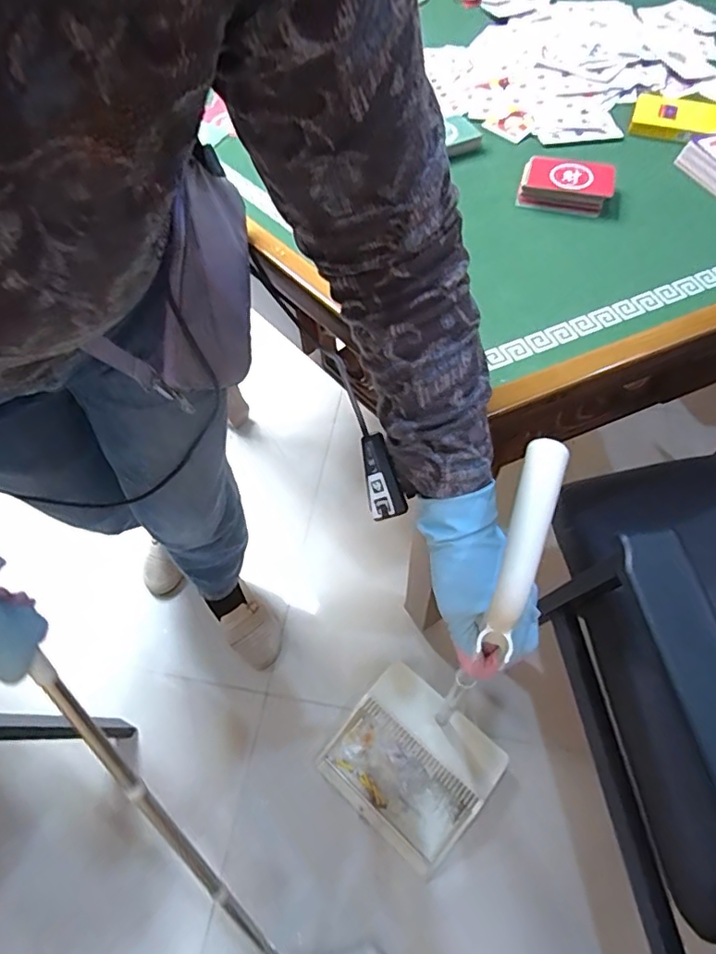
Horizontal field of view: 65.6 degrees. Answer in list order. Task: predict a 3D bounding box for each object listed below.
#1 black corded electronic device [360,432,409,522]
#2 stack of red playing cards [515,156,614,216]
[{"bbox_3d":[0.019,-0.001,0.447,0.027,0.014,0.068,-15,94,-5],"label":"black corded electronic device"},{"bbox_3d":[0.221,-0.310,0.594,0.091,0.029,0.055,16,61,13],"label":"stack of red playing cards"}]

